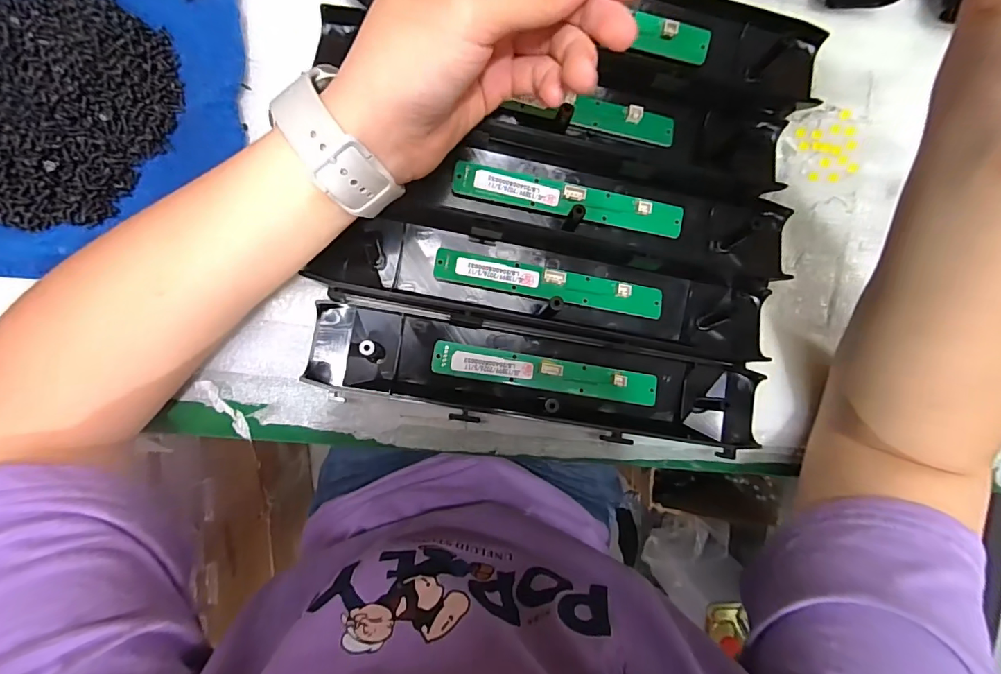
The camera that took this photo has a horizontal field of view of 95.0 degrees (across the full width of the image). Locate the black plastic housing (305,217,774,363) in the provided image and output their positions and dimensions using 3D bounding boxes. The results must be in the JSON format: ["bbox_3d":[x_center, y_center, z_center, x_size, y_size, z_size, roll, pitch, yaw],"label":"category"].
[{"bbox_3d":[0.034,-0.028,0.276,0.265,0.026,0.048,11,93,-7],"label":"black plastic housing"}]

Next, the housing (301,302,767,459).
[{"bbox_3d":[0.027,0.029,0.284,0.272,0.028,0.058,10,93,-7],"label":"housing"}]

